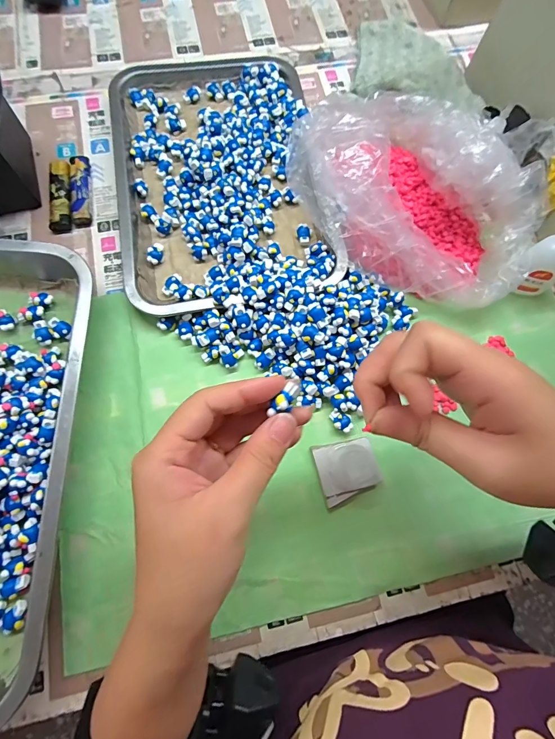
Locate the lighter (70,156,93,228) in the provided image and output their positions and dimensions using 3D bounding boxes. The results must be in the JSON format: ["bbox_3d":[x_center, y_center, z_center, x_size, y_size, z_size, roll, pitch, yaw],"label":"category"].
[{"bbox_3d":[-0.205,-0.188,0.370,0.019,0.012,0.080,-8,74,-5],"label":"lighter"}]

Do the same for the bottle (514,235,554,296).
[{"bbox_3d":[0.249,-0.102,0.321,0.037,0.087,0.030,8,73,0],"label":"bottle"}]

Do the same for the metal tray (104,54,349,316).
[{"bbox_3d":[-0.065,-0.213,0.373,0.206,0.030,0.317,-12,74,-6],"label":"metal tray"}]

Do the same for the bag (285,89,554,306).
[{"bbox_3d":[0.132,-0.176,0.336,0.232,0.088,0.170,34,75,8],"label":"bag"}]

